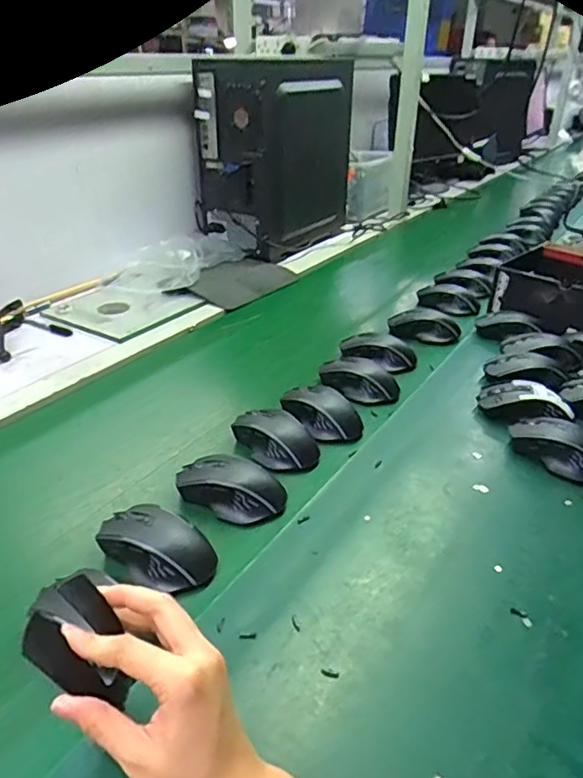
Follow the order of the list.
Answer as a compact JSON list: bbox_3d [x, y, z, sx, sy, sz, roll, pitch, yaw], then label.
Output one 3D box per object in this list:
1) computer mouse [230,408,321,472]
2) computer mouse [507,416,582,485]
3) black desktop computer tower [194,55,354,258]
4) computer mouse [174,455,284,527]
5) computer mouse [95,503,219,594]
[{"bbox_3d":[-0.018,0.056,0.687,0.067,0.036,0.111,-21,38,-34],"label":"computer mouse"},{"bbox_3d":[0.309,0.066,0.664,0.059,0.038,0.120,-21,38,-34],"label":"computer mouse"},{"bbox_3d":[-0.030,-0.532,1.300,0.216,0.350,0.340,16,33,22],"label":"black desktop computer tower"},{"bbox_3d":[-0.065,0.099,0.607,0.117,0.035,0.058,16,33,22],"label":"computer mouse"},{"bbox_3d":[-0.123,0.140,0.533,0.118,0.035,0.065,16,33,22],"label":"computer mouse"}]

